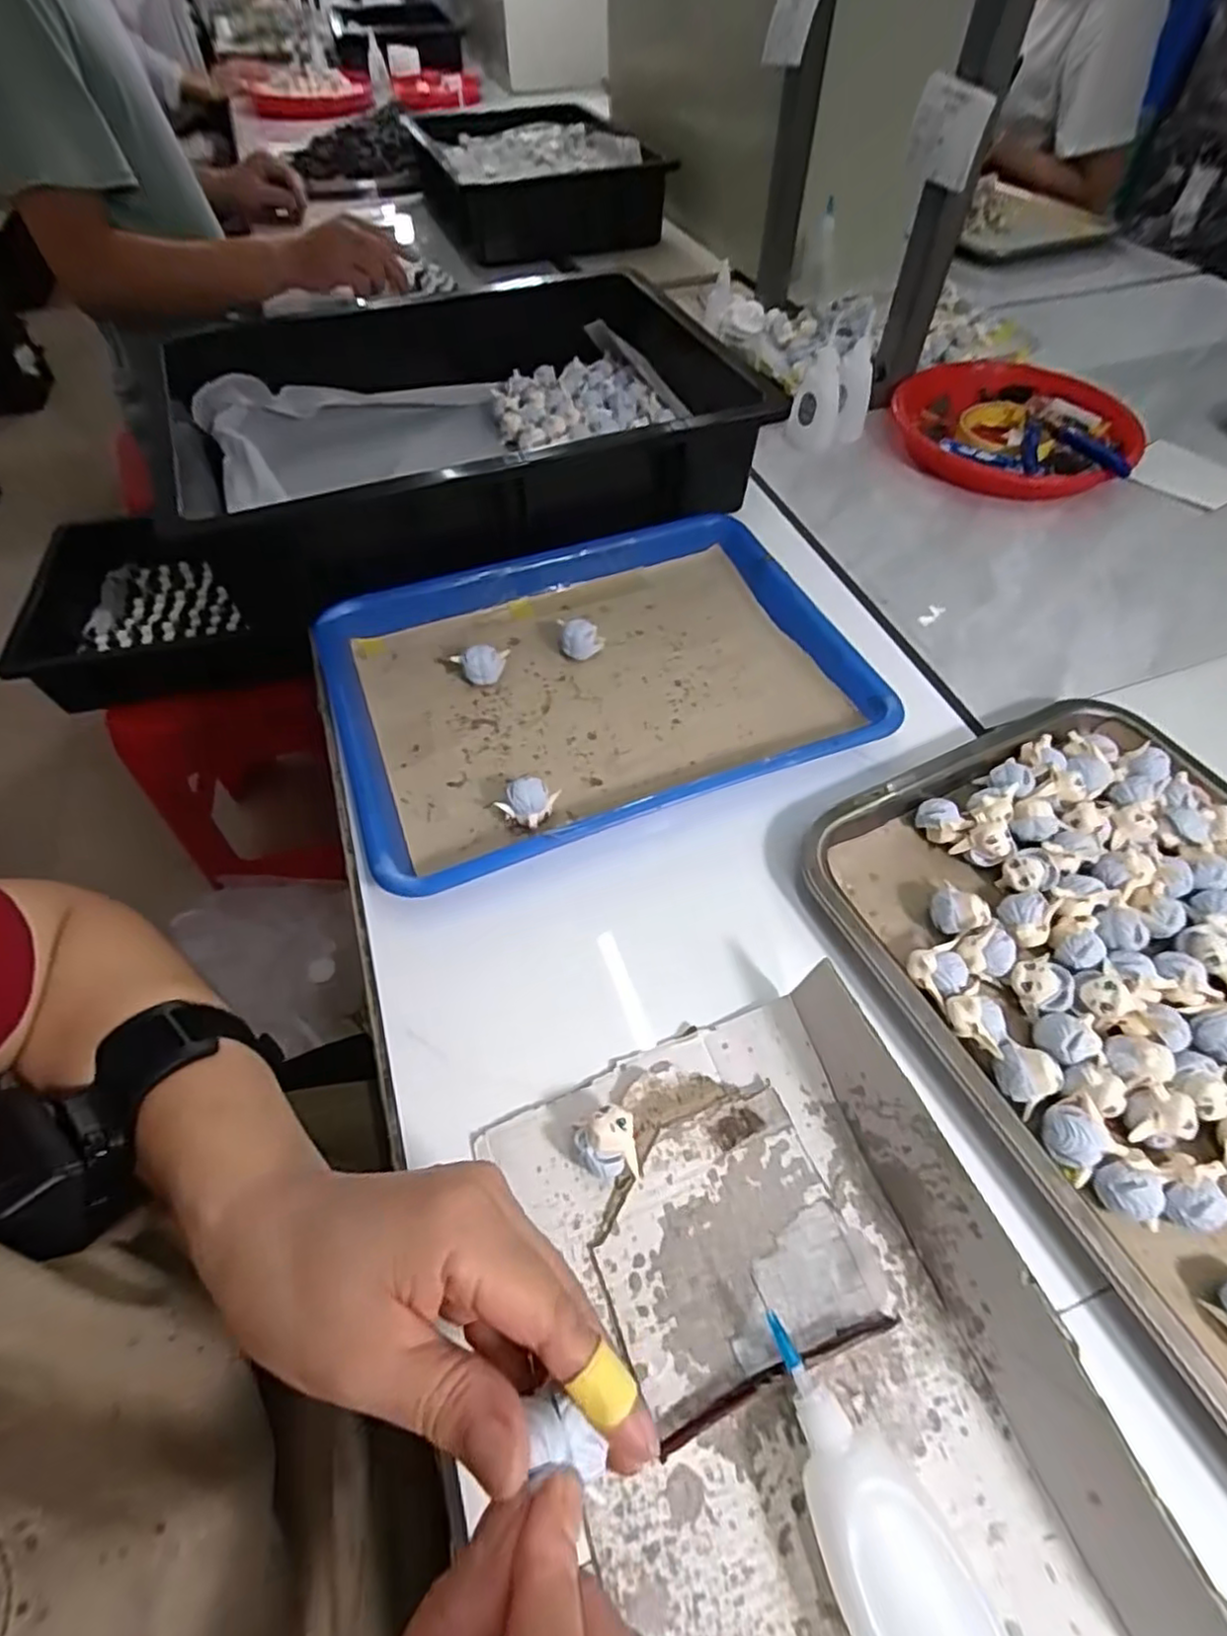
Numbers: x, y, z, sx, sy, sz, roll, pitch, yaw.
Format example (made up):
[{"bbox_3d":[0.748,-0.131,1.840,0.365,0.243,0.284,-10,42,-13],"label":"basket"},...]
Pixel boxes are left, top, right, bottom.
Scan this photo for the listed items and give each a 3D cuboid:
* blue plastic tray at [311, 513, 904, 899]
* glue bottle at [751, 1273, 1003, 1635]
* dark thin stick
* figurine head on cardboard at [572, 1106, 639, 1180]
[{"bbox_3d":[-0.019,-0.097,0.453,0.335,0.037,0.262,-19,58,-11],"label":"blue plastic tray"},{"bbox_3d":[0.085,0.232,0.217,0.040,0.024,0.123,-21,58,-13],"label":"glue bottle"},{"bbox_3d":[0.063,0.207,0.244,0.100,0.011,0.008,-19,58,-11],"label":"dark thin stick"},{"bbox_3d":[-0.004,0.139,0.281,0.024,0.023,0.026,-7,56,-4],"label":"figurine head on cardboard"}]

